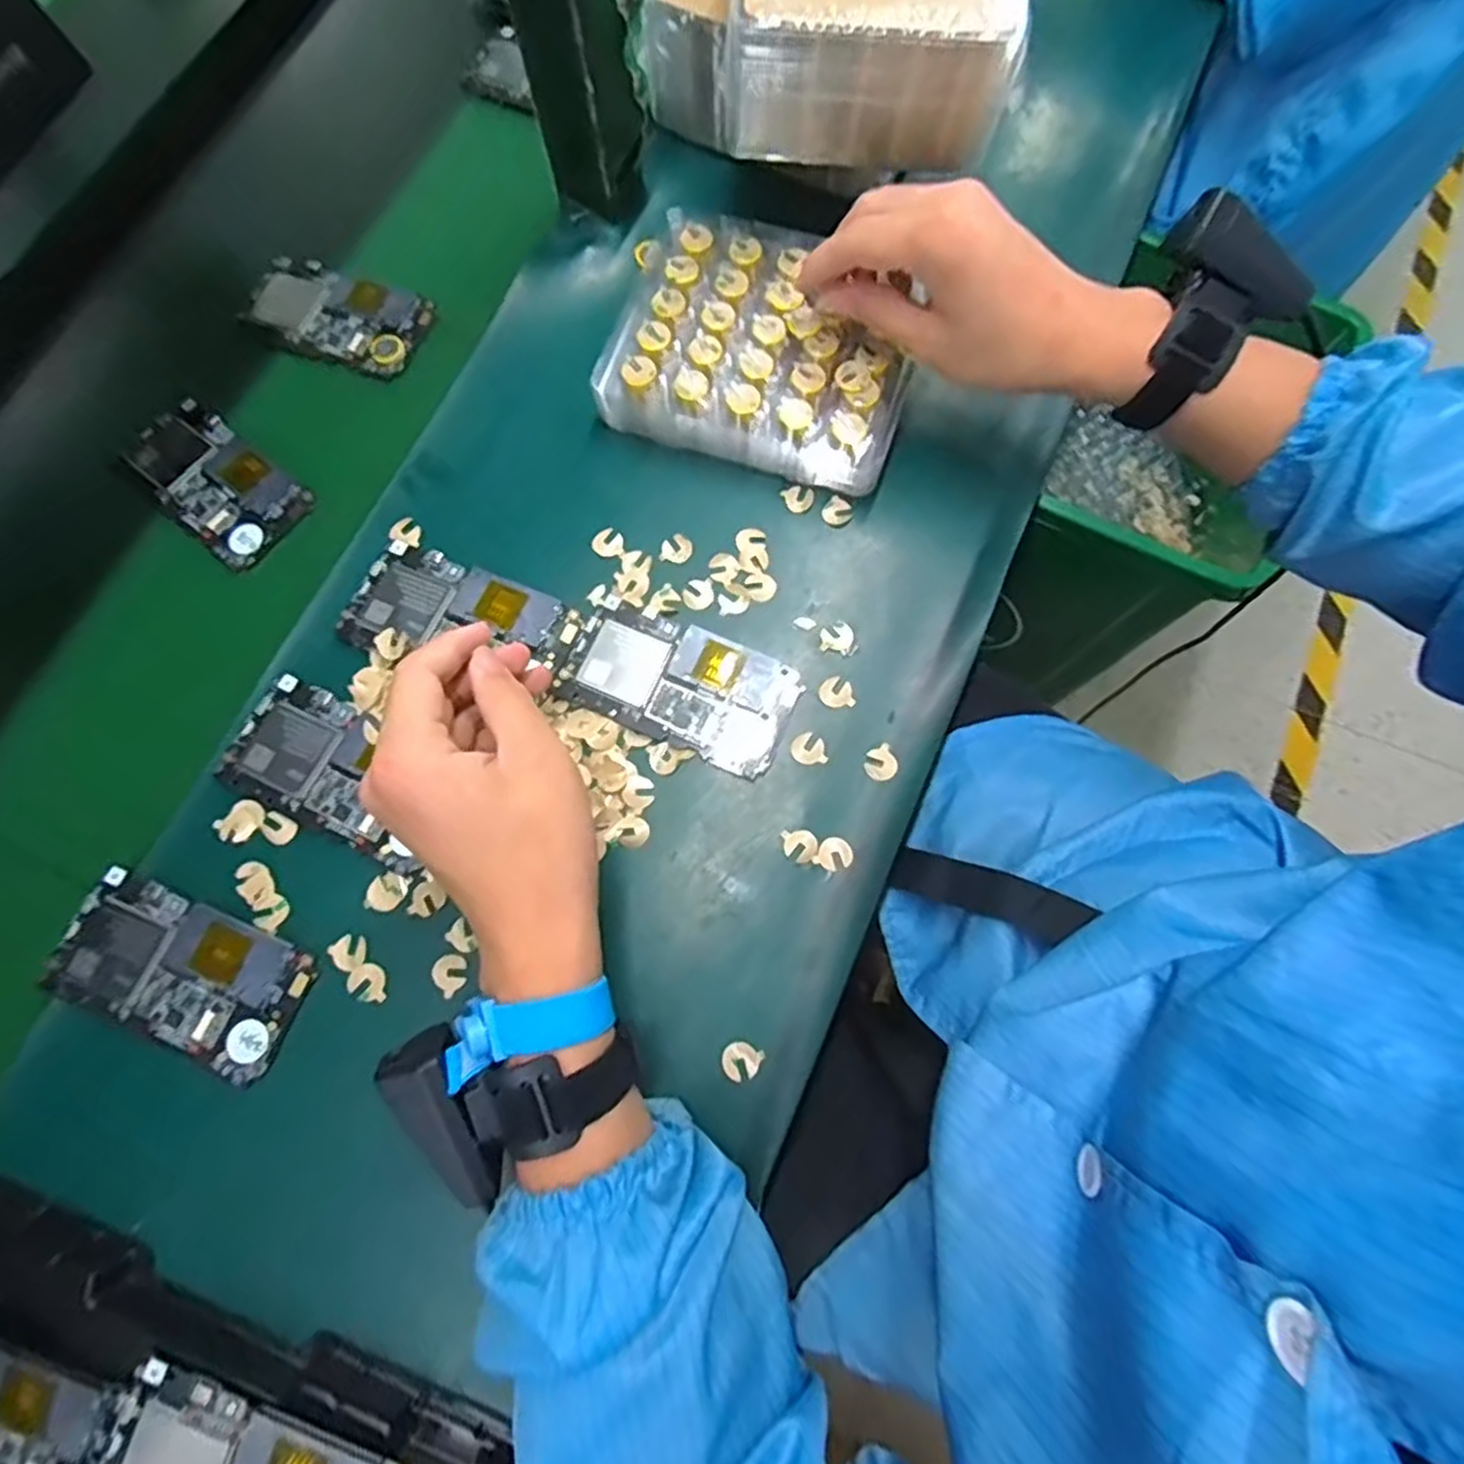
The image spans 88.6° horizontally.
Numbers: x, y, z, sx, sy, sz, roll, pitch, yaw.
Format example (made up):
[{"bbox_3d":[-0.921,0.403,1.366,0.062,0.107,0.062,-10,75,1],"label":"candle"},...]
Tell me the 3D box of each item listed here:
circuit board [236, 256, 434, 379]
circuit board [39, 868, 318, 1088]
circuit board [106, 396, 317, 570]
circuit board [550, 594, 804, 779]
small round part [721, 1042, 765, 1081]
[{"bbox_3d":[-0.264,-0.277,0.497,0.120,0.008,0.064,21,75,8],"label":"circuit board"},{"bbox_3d":[-0.277,0.119,0.378,0.124,0.009,0.064,23,77,6],"label":"circuit board"},{"bbox_3d":[-0.322,-0.156,0.463,0.121,0.004,0.064,38,79,9],"label":"circuit board"},{"bbox_3d":[-0.028,-0.027,0.416,0.124,0.009,0.067,23,77,6],"label":"circuit board"},{"bbox_3d":[0.004,0.161,0.368,0.019,0.004,0.018,0,76,0],"label":"small round part"}]

